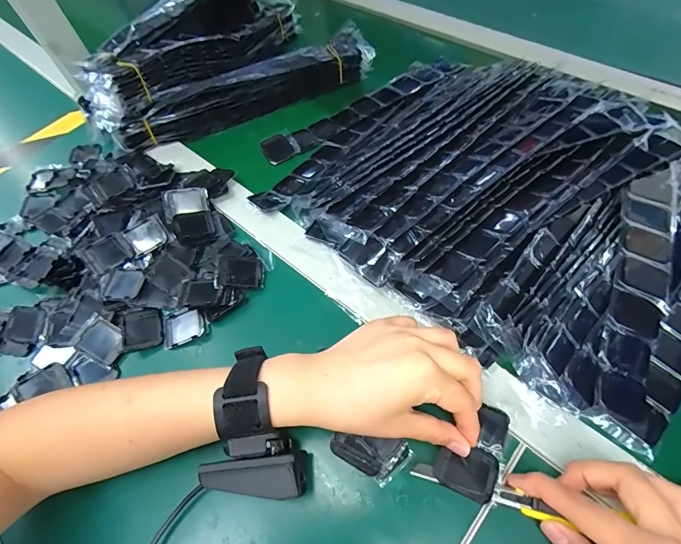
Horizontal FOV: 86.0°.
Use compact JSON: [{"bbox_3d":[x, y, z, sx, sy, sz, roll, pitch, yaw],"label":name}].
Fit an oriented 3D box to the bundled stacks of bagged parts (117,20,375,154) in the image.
[{"bbox_3d":[-0.120,-0.241,0.479,0.349,0.049,0.051,-28,61,-11],"label":"bundled stacks of bagged parts"}]

